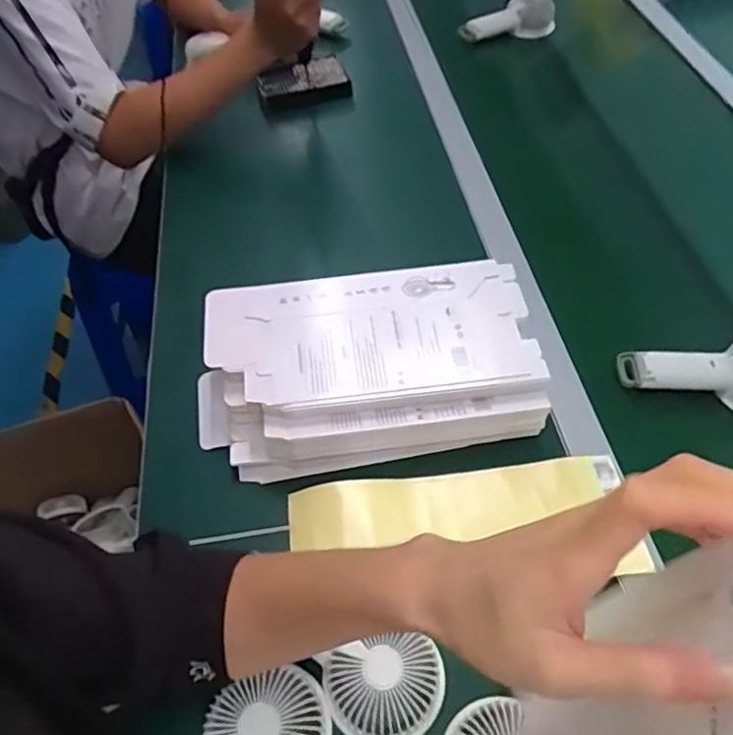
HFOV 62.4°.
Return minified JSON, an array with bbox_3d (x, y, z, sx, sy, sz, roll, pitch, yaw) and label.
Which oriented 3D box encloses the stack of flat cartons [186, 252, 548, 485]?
[{"bbox_3d":[-0.006,0.001,0.589,0.325,0.085,0.176,-7,53,-3],"label":"stack of flat cartons"}]

